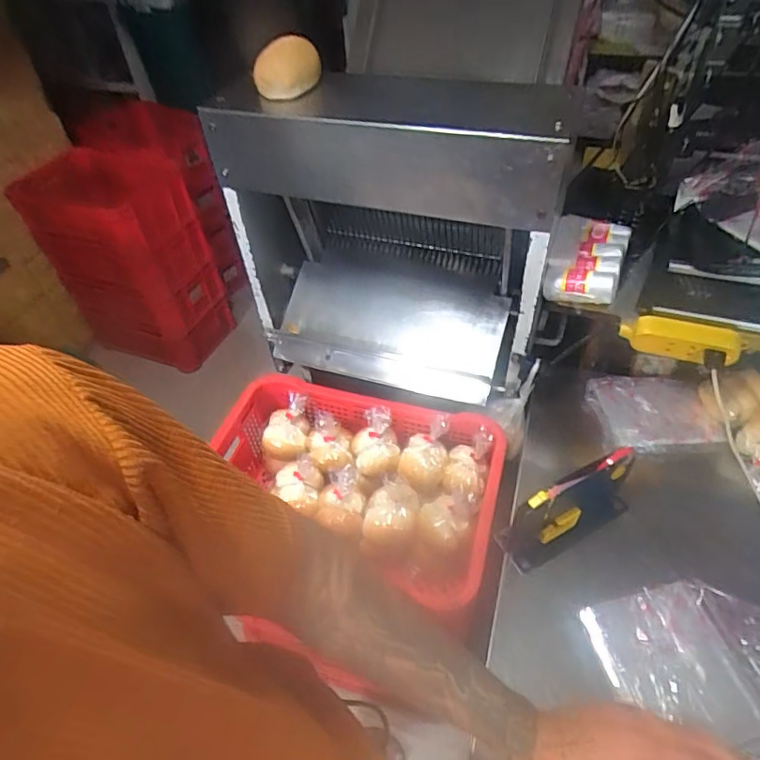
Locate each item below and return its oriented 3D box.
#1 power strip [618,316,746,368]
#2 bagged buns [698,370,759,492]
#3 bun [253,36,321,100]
[{"bbox_3d":[0.468,-0.059,0.822,0.169,0.061,0.035,12,49,16],"label":"power strip"},{"bbox_3d":[0.642,0.077,0.875,0.135,0.061,0.190,-6,46,-1],"label":"bagged buns"},{"bbox_3d":[-0.145,-0.489,0.815,0.105,0.062,0.094,-8,47,-3],"label":"bun"}]

